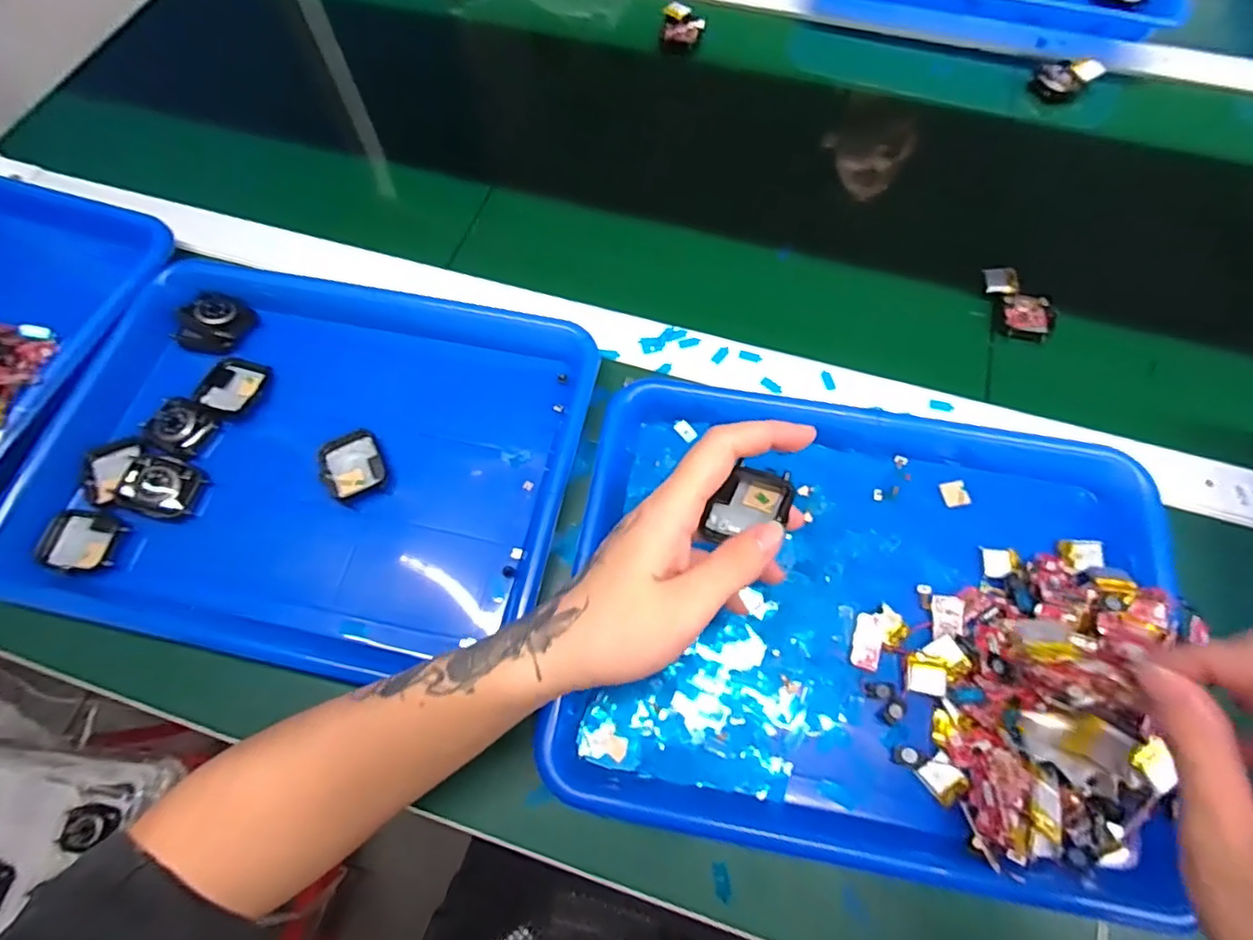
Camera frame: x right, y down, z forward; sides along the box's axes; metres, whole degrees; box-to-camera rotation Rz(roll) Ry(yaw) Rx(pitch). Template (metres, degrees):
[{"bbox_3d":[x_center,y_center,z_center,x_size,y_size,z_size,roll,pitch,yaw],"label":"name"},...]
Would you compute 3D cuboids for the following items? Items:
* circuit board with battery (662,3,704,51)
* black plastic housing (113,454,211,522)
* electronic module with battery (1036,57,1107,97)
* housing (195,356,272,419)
[{"bbox_3d":[0.055,-0.430,0.576,0.038,0.013,0.053,2,68,2],"label":"circuit board with battery"},{"bbox_3d":[-0.301,0.010,0.384,0.045,0.014,0.039,15,63,-15],"label":"black plastic housing"},{"bbox_3d":[0.398,-0.355,0.535,0.048,0.018,0.033,26,71,11],"label":"electronic module with battery"},{"bbox_3d":[-0.276,-0.060,0.418,0.038,0.015,0.045,18,69,9],"label":"housing"}]

